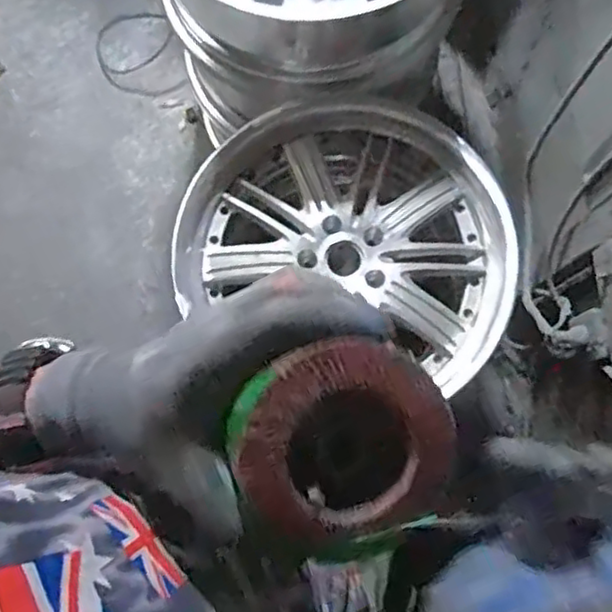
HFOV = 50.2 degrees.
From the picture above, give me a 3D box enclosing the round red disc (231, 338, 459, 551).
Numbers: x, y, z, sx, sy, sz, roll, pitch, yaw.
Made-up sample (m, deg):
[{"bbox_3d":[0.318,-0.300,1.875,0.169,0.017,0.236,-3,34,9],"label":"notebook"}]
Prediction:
[{"bbox_3d":[0.015,0.061,0.301,0.094,0.027,0.086,-2,99,-14],"label":"round red disc"}]

